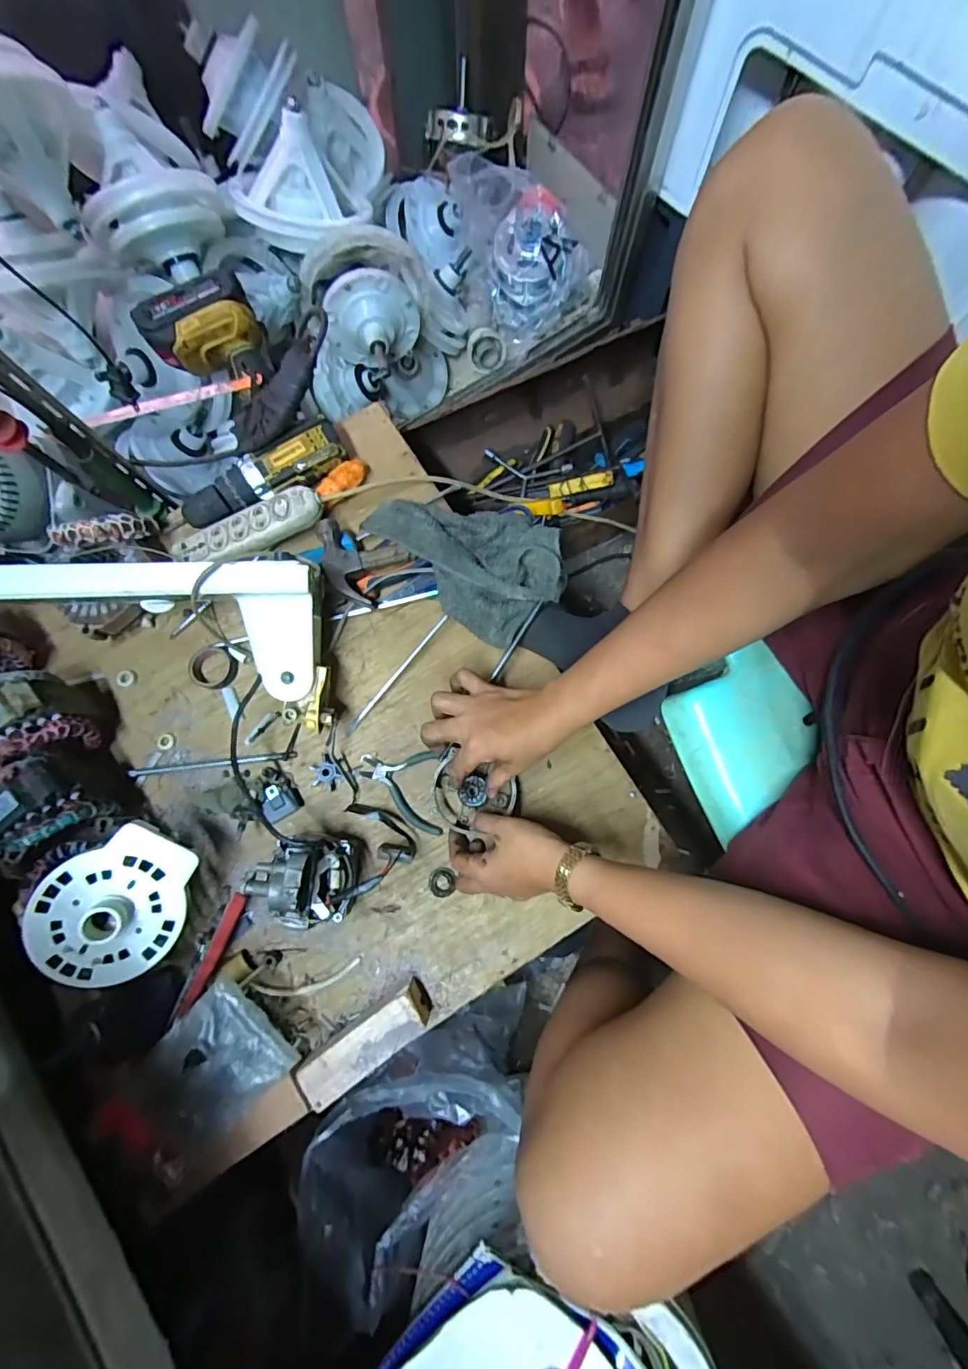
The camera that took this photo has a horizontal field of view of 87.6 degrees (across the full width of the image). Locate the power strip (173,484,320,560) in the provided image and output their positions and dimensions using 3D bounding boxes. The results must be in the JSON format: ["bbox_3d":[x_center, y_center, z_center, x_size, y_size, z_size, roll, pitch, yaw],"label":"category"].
[{"bbox_3d":[-0.268,-0.175,0.570,0.176,0.027,0.057,-20,79,-3],"label":"power strip"}]

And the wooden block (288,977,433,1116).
[{"bbox_3d":[-0.112,0.338,0.479,0.127,0.033,0.041,-35,80,-5],"label":"wooden block"}]

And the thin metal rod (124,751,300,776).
[{"bbox_3d":[-0.294,0.086,0.546,0.172,0.013,0.009,-7,79,0],"label":"thin metal rod"}]

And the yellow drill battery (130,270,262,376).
[{"bbox_3d":[-0.310,-0.393,0.554,0.117,0.063,0.061,-18,79,-2],"label":"yellow drill battery"}]

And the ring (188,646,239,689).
[{"bbox_3d":[-0.304,-0.019,0.566,0.051,0.014,0.048,0,79,1],"label":"ring"}]

